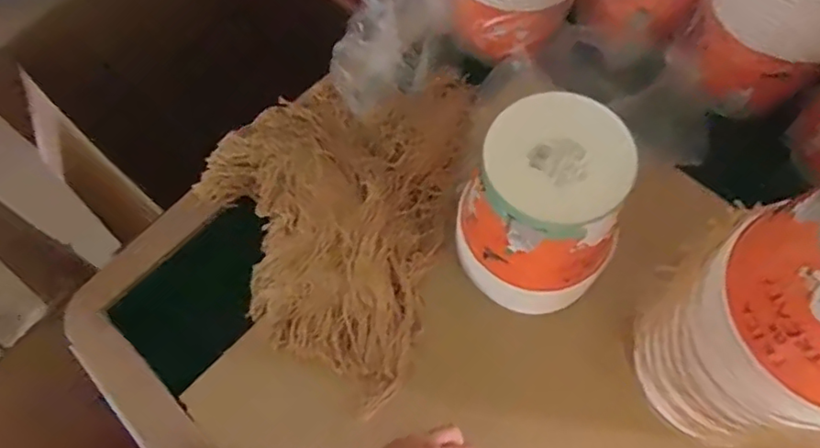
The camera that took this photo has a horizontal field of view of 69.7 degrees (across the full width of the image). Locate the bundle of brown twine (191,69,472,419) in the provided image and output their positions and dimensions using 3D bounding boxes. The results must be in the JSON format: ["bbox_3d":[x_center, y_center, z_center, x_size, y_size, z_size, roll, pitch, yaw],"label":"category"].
[{"bbox_3d":[-0.106,-0.034,0.688,0.302,0.065,0.409,13,67,8],"label":"bundle of brown twine"}]

